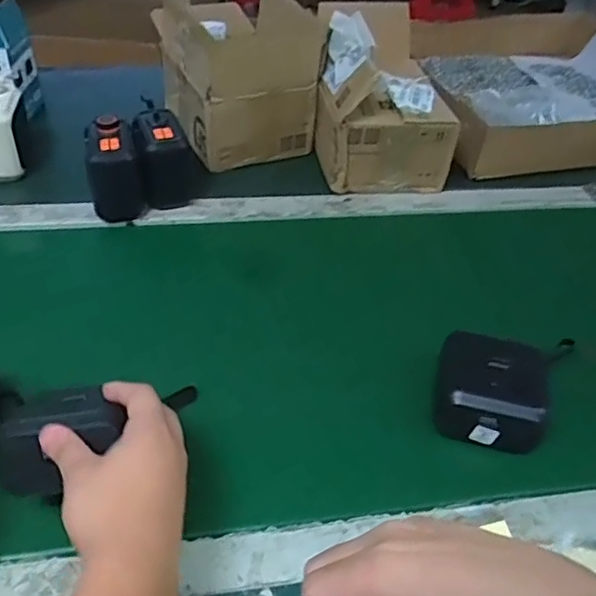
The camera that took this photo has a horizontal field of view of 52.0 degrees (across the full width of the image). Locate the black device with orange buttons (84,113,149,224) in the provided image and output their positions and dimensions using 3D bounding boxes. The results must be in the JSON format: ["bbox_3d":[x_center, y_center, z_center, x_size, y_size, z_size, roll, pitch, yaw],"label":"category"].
[{"bbox_3d":[-0.214,-0.148,0.712,0.061,0.097,0.065,-8,44,-15],"label":"black device with orange buttons"}]

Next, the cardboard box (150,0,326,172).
[{"bbox_3d":[-0.093,-0.321,0.855,0.165,0.162,0.236,-16,46,-22],"label":"cardboard box"}]

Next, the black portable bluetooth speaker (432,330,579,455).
[{"bbox_3d":[0.172,0.078,0.531,0.100,0.056,0.087,15,43,10],"label":"black portable bluetooth speaker"}]

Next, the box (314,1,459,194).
[{"bbox_3d":[0.105,-0.276,0.832,0.159,0.163,0.227,-2,43,-9],"label":"box"}]

